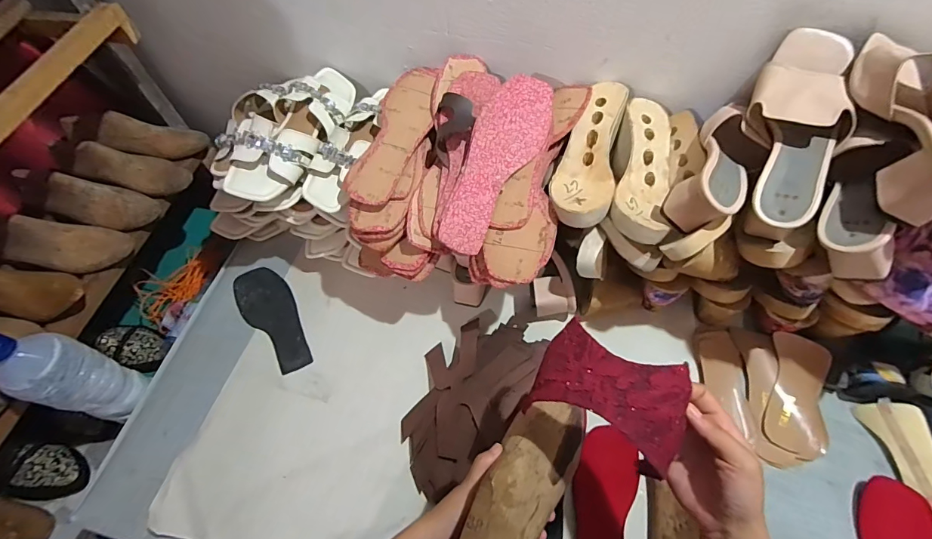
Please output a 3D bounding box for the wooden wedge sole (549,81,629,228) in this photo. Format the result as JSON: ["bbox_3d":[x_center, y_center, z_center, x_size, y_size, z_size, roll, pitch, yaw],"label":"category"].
[{"bbox_3d":[0.167,-0.155,0.571,0.083,0.049,0.228,13,61,11],"label":"wooden wedge sole"}]

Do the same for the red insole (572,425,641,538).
[{"bbox_3d":[0.164,0.309,0.511,0.076,0.014,0.224,15,63,5],"label":"red insole"}]

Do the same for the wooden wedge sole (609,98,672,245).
[{"bbox_3d":[0.233,-0.126,0.565,0.070,0.057,0.218,11,60,9],"label":"wooden wedge sole"}]

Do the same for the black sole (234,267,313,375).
[{"bbox_3d":[-0.307,0.074,0.687,0.074,0.008,0.202,-34,63,-16],"label":"black sole"}]

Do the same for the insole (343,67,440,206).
[{"bbox_3d":[-0.092,-0.194,0.592,0.076,0.013,0.246,16,65,7],"label":"insole"}]

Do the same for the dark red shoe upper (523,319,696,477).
[{"bbox_3d":[0.124,0.107,0.371,0.122,0.059,0.084,23,63,16],"label":"dark red shoe upper"}]

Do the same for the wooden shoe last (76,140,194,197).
[{"bbox_3d":[-0.588,-0.183,0.756,0.188,0.070,0.075,11,58,-15],"label":"wooden shoe last"}]

